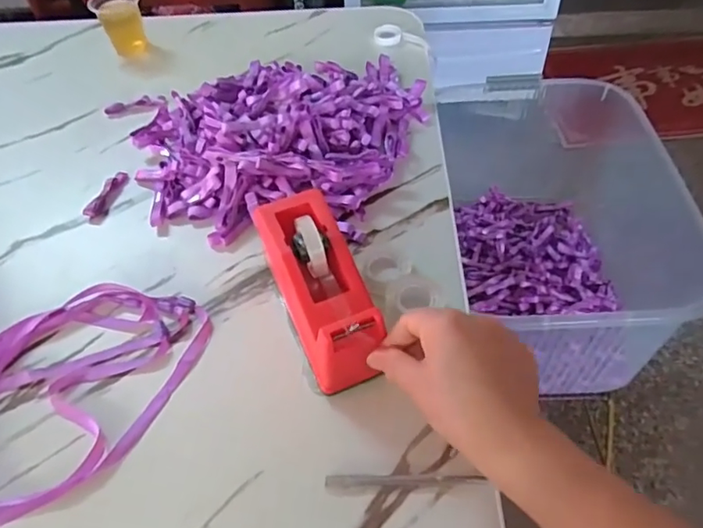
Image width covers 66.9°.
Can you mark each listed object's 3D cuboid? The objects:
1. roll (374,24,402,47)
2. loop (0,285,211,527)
[{"bbox_3d":[0.049,-0.307,0.713,0.036,0.016,0.036,-2,49,2],"label":"roll"},{"bbox_3d":[-0.205,0.089,0.404,0.200,0.013,0.153,-26,53,-18],"label":"loop"}]

